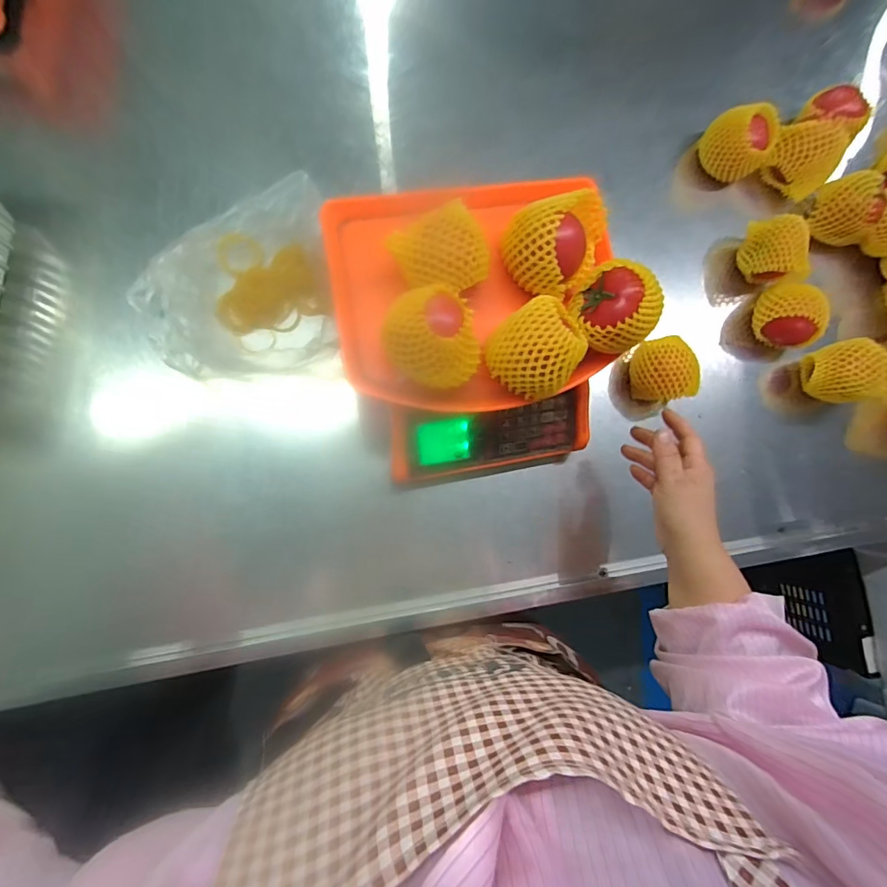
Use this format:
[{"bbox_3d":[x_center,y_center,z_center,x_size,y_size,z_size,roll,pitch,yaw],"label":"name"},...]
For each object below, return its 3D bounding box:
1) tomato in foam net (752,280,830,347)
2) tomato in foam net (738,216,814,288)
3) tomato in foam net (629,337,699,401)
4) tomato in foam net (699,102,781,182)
[{"bbox_3d":[0.449,-0.166,0.598,0.066,0.074,0.086,-18,87,-9],"label":"tomato in foam net"},{"bbox_3d":[0.432,-0.248,0.599,0.068,0.076,0.077,4,84,-7],"label":"tomato in foam net"},{"bbox_3d":[0.273,-0.091,0.572,0.062,0.060,0.077,-13,86,-8],"label":"tomato in foam net"},{"bbox_3d":[0.394,-0.401,0.615,0.063,0.084,0.089,-43,91,-9],"label":"tomato in foam net"}]

